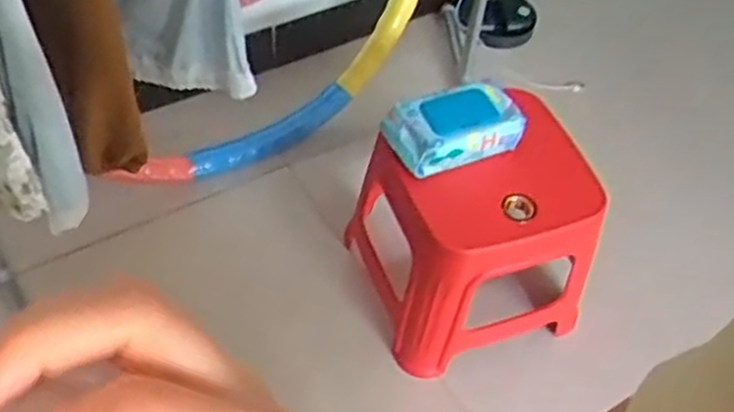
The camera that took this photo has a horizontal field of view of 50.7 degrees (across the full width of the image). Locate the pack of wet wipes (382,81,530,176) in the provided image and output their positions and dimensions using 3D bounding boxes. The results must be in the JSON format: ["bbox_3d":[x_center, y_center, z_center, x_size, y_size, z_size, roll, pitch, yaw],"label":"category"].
[{"bbox_3d":[0.117,-0.108,1.023,0.176,0.068,0.093,-12,54,-14],"label":"pack of wet wipes"}]

